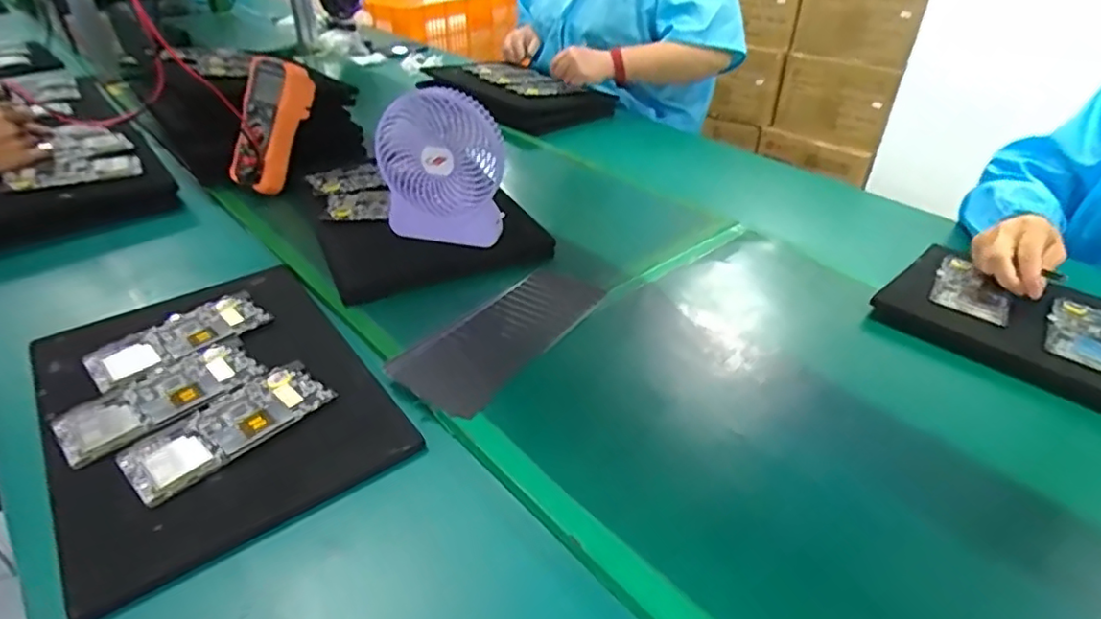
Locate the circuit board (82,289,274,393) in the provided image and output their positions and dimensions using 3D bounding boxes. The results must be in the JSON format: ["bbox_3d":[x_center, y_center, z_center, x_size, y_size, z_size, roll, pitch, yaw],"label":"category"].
[{"bbox_3d":[-0.362,0.027,0.597,0.070,0.012,0.154,28,43,32],"label":"circuit board"}]

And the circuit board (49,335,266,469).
[{"bbox_3d":[-0.339,0.074,0.531,0.070,0.004,0.155,27,43,31],"label":"circuit board"}]

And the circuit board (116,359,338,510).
[{"bbox_3d":[-0.266,0.094,0.508,0.066,0.005,0.156,27,42,31],"label":"circuit board"}]

